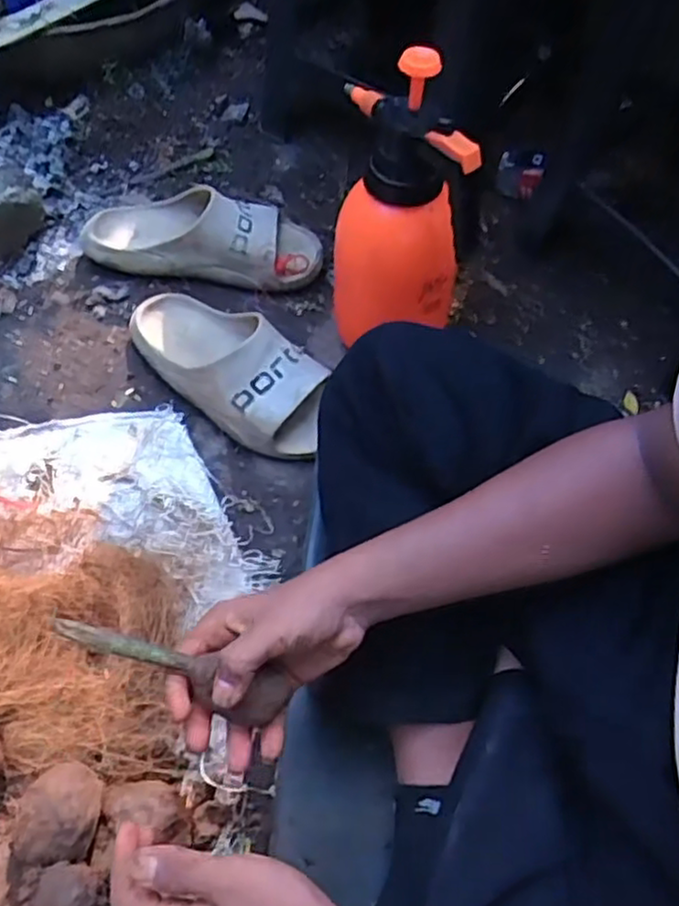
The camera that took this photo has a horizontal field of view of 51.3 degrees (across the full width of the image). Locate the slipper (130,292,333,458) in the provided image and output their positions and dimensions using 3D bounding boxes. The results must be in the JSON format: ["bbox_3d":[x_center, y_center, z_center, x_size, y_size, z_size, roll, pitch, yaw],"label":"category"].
[{"bbox_3d":[-0.121,-0.098,0.749,0.255,0.082,0.111,33,63,15],"label":"slipper"}]

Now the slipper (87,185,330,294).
[{"bbox_3d":[-0.161,-0.267,0.852,0.280,0.077,0.114,7,60,0],"label":"slipper"}]

